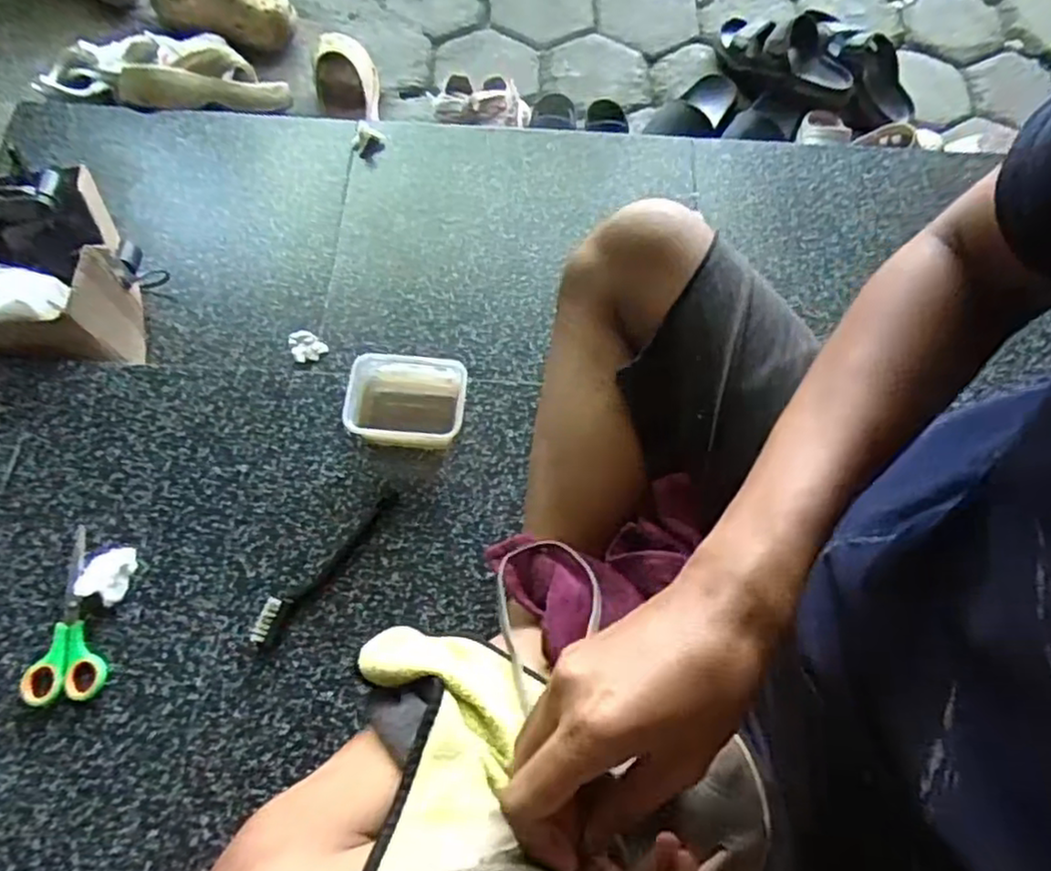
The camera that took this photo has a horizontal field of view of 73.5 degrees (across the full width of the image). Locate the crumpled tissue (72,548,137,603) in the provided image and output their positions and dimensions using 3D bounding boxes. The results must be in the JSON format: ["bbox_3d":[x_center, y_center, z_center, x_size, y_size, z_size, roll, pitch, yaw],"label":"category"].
[{"bbox_3d":[-0.368,0.121,0.621,0.036,0.019,0.047,10,67,2],"label":"crumpled tissue"}]

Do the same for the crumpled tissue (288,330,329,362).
[{"bbox_3d":[-0.277,-0.116,0.895,0.043,0.025,0.035,-27,71,-12],"label":"crumpled tissue"}]

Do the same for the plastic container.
[{"bbox_3d":[-0.112,-0.026,0.673,0.108,0.059,0.085,2,67,-1],"label":"plastic container"}]

